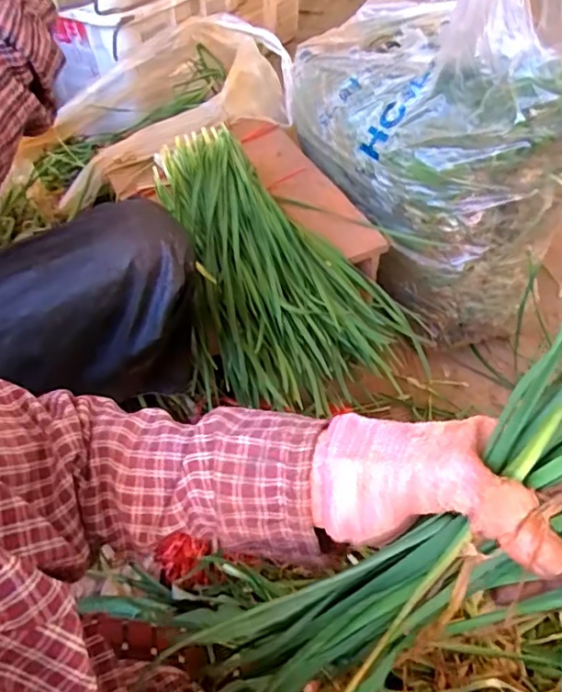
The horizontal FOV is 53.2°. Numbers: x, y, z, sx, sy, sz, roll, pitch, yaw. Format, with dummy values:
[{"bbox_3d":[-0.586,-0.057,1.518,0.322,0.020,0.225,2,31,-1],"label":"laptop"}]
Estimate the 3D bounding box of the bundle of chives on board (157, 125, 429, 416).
[{"bbox_3d":[-0.011,-0.134,0.797,0.275,0.128,0.497,-15,51,-10],"label":"bundle of chives on board"}]

